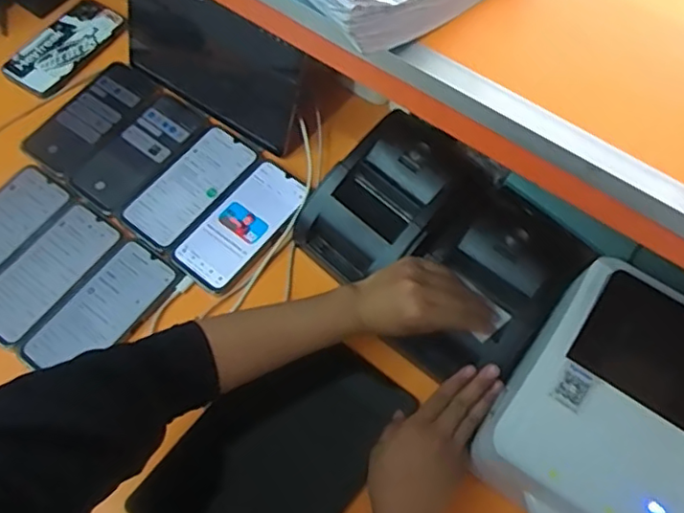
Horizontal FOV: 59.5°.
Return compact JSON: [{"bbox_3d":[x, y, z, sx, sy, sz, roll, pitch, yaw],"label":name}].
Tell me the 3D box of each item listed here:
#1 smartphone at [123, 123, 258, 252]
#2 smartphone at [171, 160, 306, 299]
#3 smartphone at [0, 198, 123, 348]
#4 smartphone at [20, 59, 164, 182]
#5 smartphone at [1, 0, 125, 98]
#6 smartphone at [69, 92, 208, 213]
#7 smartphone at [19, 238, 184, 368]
[{"bbox_3d":[-0.178,-0.086,0.710,0.079,0.009,0.168,38,72,13],"label":"smartphone"},{"bbox_3d":[-0.114,-0.039,0.687,0.084,0.009,0.168,35,71,12],"label":"smartphone"},{"bbox_3d":[-0.327,0.016,0.661,0.080,0.010,0.169,34,71,11],"label":"smartphone"},{"bbox_3d":[-0.316,-0.176,0.754,0.087,0.016,0.165,36,72,12],"label":"smartphone"},{"bbox_3d":[-0.370,-0.284,0.803,0.089,0.009,0.161,32,71,11],"label":"smartphone"},{"bbox_3d":[-0.248,-0.129,0.730,0.081,0.010,0.166,37,72,12],"label":"smartphone"},{"bbox_3d":[-0.255,0.059,0.640,0.082,0.008,0.166,36,71,12],"label":"smartphone"}]

